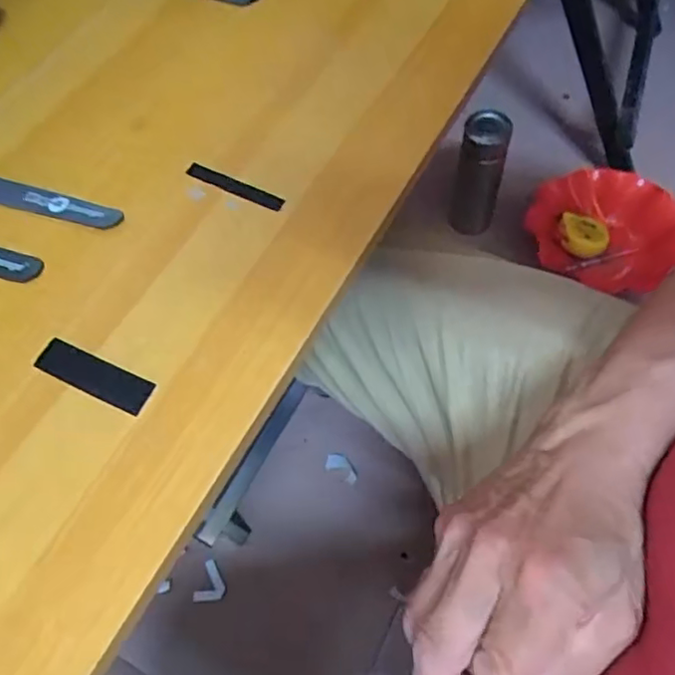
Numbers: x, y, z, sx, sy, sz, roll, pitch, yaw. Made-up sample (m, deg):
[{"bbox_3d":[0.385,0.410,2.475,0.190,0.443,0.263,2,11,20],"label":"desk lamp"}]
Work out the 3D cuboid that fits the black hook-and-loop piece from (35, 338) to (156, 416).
[{"bbox_3d":[-0.128,0.019,0.318,0.067,0.004,0.019,23,63,15],"label":"black hook-and-loop piece"}]

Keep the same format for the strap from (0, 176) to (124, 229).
[{"bbox_3d":[-0.220,-0.094,0.384,0.188,0.009,0.023,14,61,10],"label":"strap"}]

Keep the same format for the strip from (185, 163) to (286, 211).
[{"bbox_3d":[-0.064,-0.094,0.375,0.069,0.004,0.012,26,64,16],"label":"strip"}]

